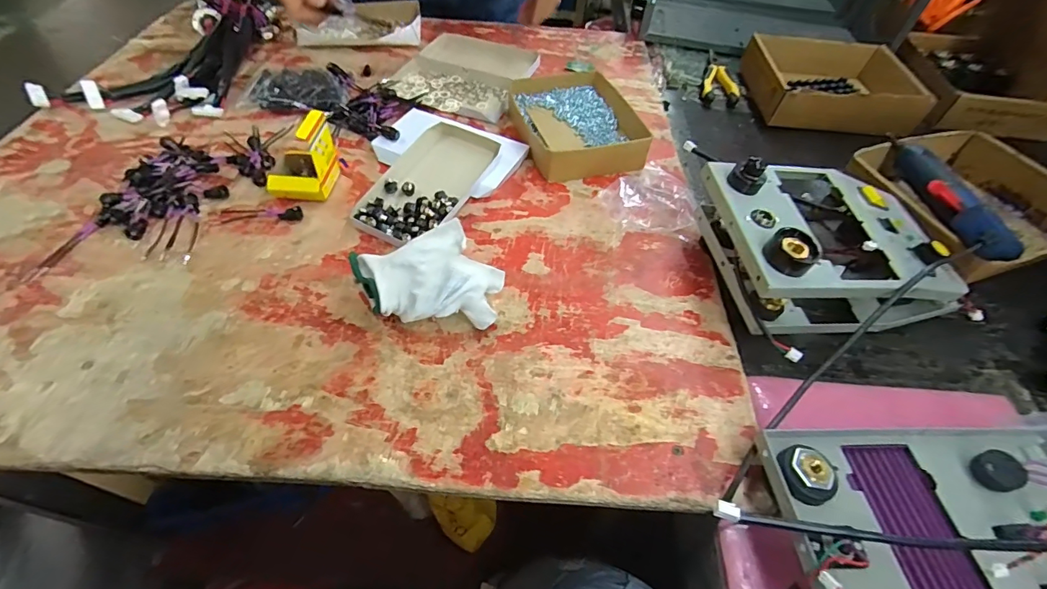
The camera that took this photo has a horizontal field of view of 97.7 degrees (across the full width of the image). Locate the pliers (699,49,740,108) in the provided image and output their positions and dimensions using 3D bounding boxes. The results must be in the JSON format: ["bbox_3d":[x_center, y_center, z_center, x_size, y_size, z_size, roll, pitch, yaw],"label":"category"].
[{"bbox_3d":[0.316,-0.350,0.724,0.057,0.023,0.154,16,52,9],"label":"pliers"}]

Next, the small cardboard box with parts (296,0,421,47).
[{"bbox_3d":[-0.267,-0.443,0.743,0.195,0.042,0.116,-6,52,-8],"label":"small cardboard box with parts"}]

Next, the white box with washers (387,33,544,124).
[{"bbox_3d":[-0.080,-0.335,0.674,0.175,0.032,0.212,16,52,9],"label":"white box with washers"}]

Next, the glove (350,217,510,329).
[{"bbox_3d":[-0.079,-0.007,0.402,0.113,0.056,0.095,-24,57,-21],"label":"glove"}]

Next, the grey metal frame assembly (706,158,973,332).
[{"bbox_3d":[0.288,-0.048,0.431,0.223,0.092,0.163,-7,52,-8],"label":"grey metal frame assembly"}]

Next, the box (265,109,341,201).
[{"bbox_3d":[-0.242,-0.145,0.486,0.069,0.079,0.061,3,51,0],"label":"box"}]

